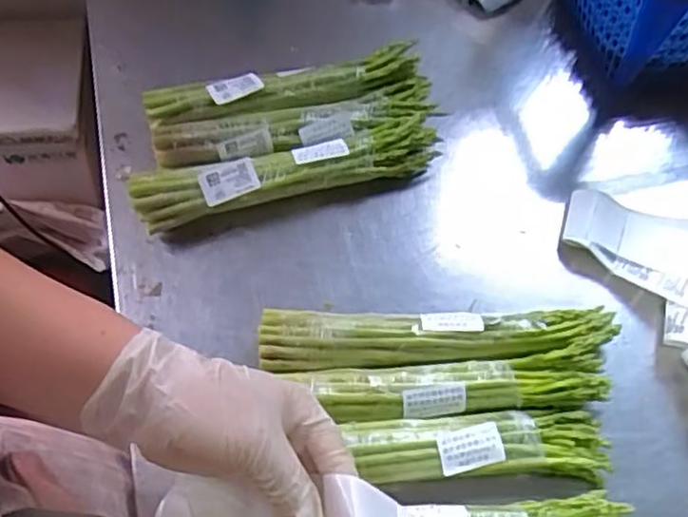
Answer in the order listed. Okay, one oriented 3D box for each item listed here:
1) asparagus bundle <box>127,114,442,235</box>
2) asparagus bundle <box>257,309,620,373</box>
[{"bbox_3d":[-0.051,-0.079,0.643,0.282,0.040,0.052,-14,64,-9],"label":"asparagus bundle"},{"bbox_3d":[0.081,0.068,0.572,0.297,0.044,0.055,-1,63,-3],"label":"asparagus bundle"}]

